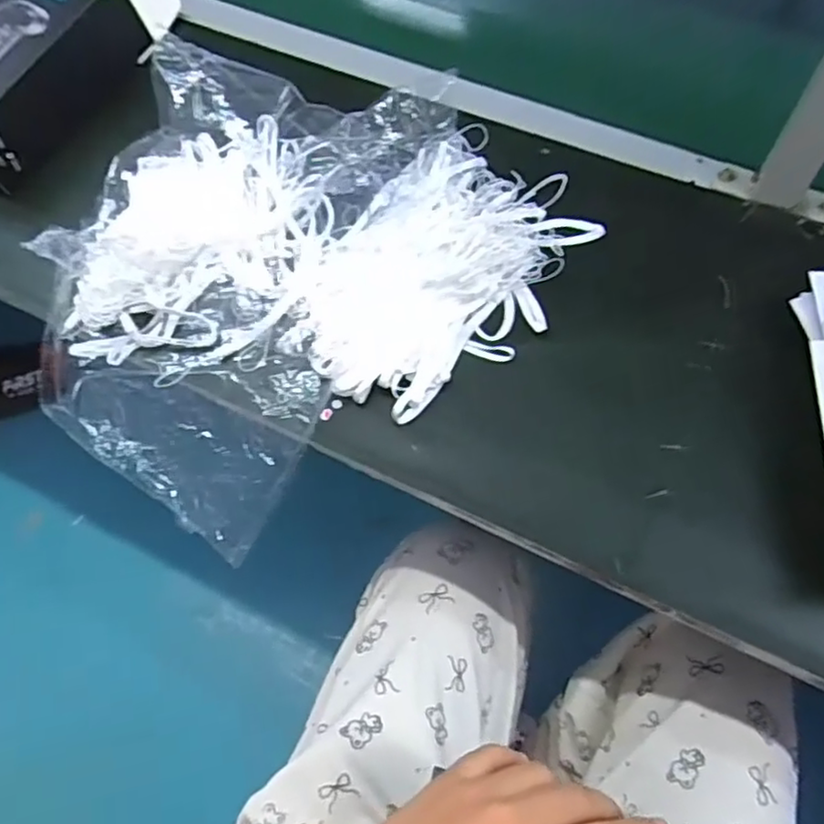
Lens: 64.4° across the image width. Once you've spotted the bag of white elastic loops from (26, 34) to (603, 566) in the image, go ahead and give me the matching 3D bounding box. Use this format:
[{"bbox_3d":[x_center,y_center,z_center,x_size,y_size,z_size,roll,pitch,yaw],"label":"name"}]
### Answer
[{"bbox_3d":[-0.084,-0.109,0.433,0.306,0.067,0.337,34,66,16],"label":"bag of white elastic loops"}]

